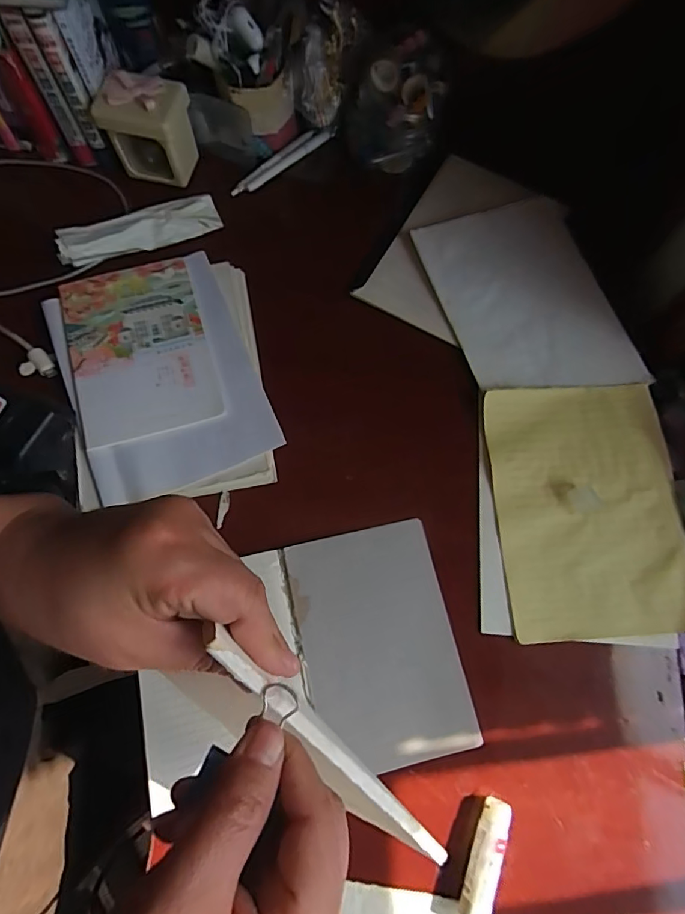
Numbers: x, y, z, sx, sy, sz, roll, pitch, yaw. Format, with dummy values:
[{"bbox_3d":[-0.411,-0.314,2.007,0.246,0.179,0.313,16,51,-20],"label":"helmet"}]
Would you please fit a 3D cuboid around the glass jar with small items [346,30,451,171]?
[{"bbox_3d":[0.062,-0.417,0.566,0.111,0.101,0.092,18,74,4],"label":"glass jar with small items"}]

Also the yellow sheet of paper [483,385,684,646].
[{"bbox_3d":[0.249,0.047,0.482,0.183,0.012,0.252,-4,74,-2],"label":"yellow sheet of paper"}]

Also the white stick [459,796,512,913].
[{"bbox_3d":[0.116,0.329,0.392,0.023,0.027,0.085,25,75,6],"label":"white stick"}]

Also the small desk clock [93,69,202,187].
[{"bbox_3d":[-0.225,-0.385,0.565,0.092,0.093,0.071,11,74,3],"label":"small desk clock"}]

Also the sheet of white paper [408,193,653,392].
[{"bbox_3d":[0.209,-0.182,0.550,0.184,0.008,0.251,-18,75,-6],"label":"sheet of white paper"}]

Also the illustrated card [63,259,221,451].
[{"bbox_3d":[-0.217,-0.116,0.511,0.138,0.006,0.201,-16,74,-10],"label":"illustrated card"}]

